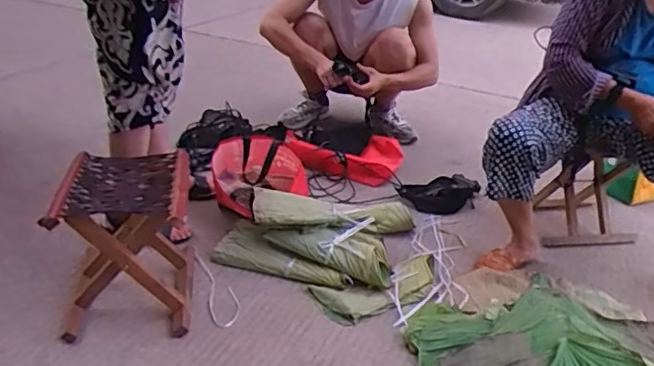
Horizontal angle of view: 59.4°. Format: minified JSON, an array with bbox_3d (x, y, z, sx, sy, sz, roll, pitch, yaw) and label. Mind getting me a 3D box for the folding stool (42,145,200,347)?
[{"bbox_3d":[-0.456,0.130,1.333,0.267,0.339,0.296,1,29,-8],"label":"folding stool"}]

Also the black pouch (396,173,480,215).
[{"bbox_3d":[0.388,0.035,1.944,0.262,0.082,0.114,-2,30,-14],"label":"black pouch"}]

